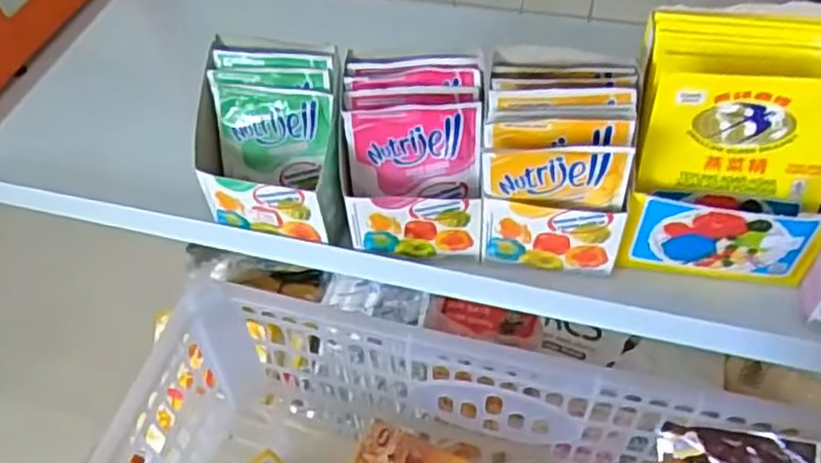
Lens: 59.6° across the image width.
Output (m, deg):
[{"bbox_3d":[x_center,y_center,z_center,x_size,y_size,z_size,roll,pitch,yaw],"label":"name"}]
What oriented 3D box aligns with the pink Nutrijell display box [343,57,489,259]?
[{"bbox_3d":[0.002,-0.043,0.432,0.081,0.100,0.068,1,51,5],"label":"pink Nutrijell display box"}]

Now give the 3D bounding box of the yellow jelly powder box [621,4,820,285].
[{"bbox_3d":[0.183,-0.046,0.407,0.108,0.131,0.081,8,52,10],"label":"yellow jelly powder box"}]

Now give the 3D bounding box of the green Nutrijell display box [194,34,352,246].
[{"bbox_3d":[-0.082,-0.058,0.446,0.091,0.096,0.075,8,52,10],"label":"green Nutrijell display box"}]

